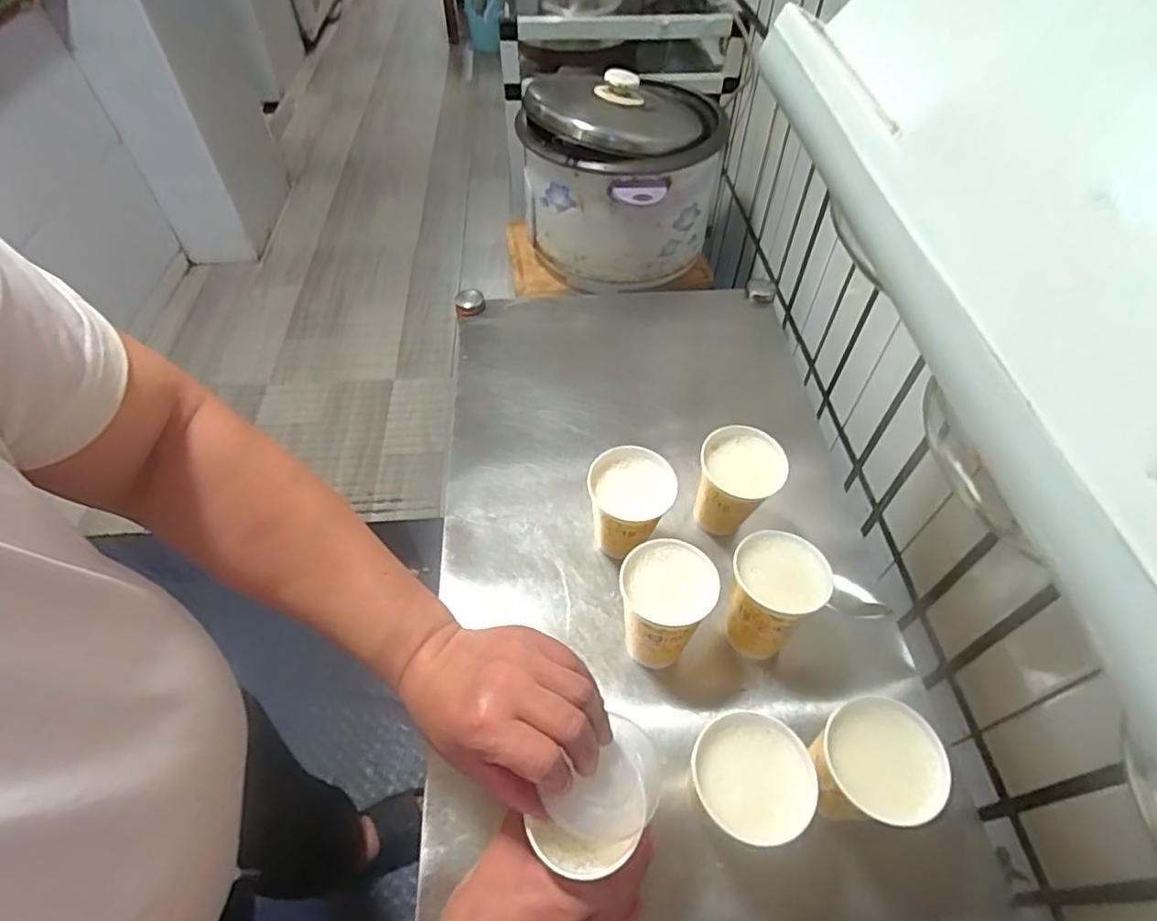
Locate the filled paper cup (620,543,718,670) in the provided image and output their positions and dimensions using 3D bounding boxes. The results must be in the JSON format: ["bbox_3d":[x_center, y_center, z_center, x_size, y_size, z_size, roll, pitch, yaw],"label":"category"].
[{"bbox_3d":[0.072,0.124,0.519,0.074,0.107,0.081,0,52,0],"label":"filled paper cup"}]

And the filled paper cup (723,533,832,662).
[{"bbox_3d":[0.165,0.117,0.528,0.073,0.107,0.078,0,52,0],"label":"filled paper cup"}]

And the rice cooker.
[{"bbox_3d":[0.082,-0.434,0.928,0.282,0.231,0.253,-34,59,-24],"label":"rice cooker"}]

